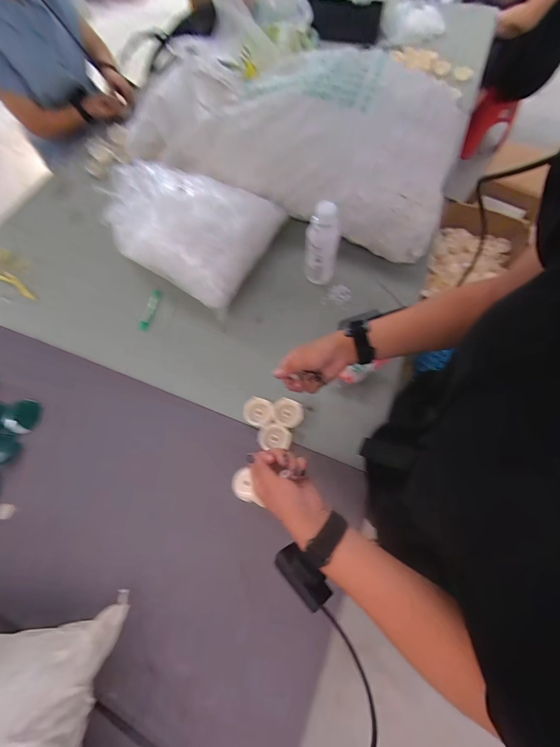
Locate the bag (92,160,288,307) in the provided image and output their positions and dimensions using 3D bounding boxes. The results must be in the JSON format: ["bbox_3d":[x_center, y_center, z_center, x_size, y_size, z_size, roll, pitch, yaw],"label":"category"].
[{"bbox_3d":[-0.267,-0.401,0.736,0.464,0.145,0.309,27,69,11],"label":"bag"}]

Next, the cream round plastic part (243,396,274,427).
[{"bbox_3d":[-0.046,0.080,0.628,0.065,0.010,0.059,14,67,6],"label":"cream round plastic part"}]

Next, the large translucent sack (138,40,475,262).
[{"bbox_3d":[0.014,-0.592,0.752,0.816,0.257,0.342,22,68,10],"label":"large translucent sack"}]

